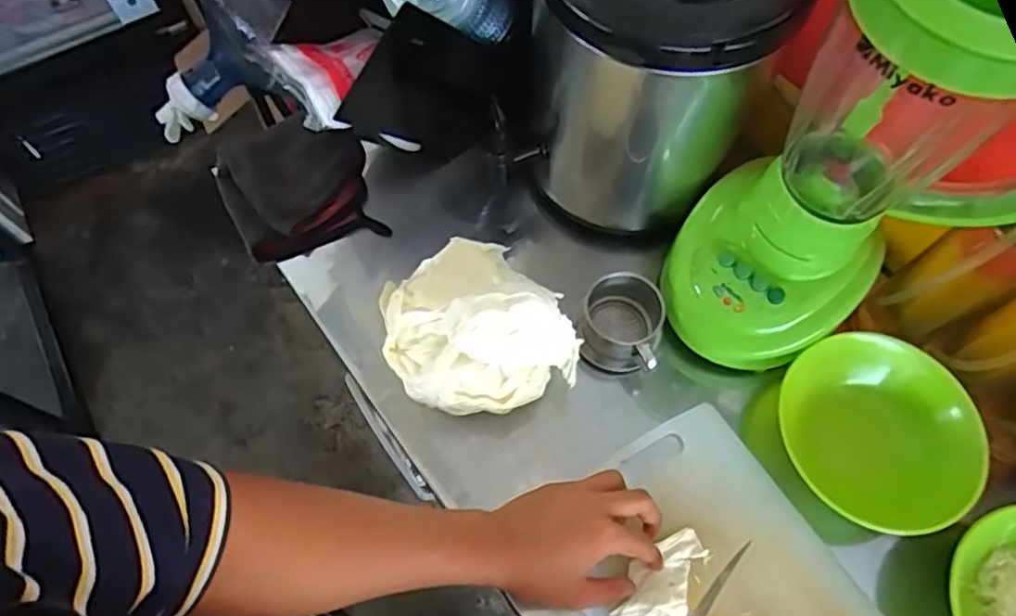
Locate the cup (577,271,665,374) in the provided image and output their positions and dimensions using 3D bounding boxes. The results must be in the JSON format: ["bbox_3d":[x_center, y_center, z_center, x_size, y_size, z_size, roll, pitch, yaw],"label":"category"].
[{"bbox_3d":[0.110,0.019,0.639,0.080,0.077,0.088,12,66,4],"label":"cup"}]

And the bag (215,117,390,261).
[{"bbox_3d":[-0.230,-0.137,0.700,0.158,0.050,0.169,-23,68,-11],"label":"bag"}]

